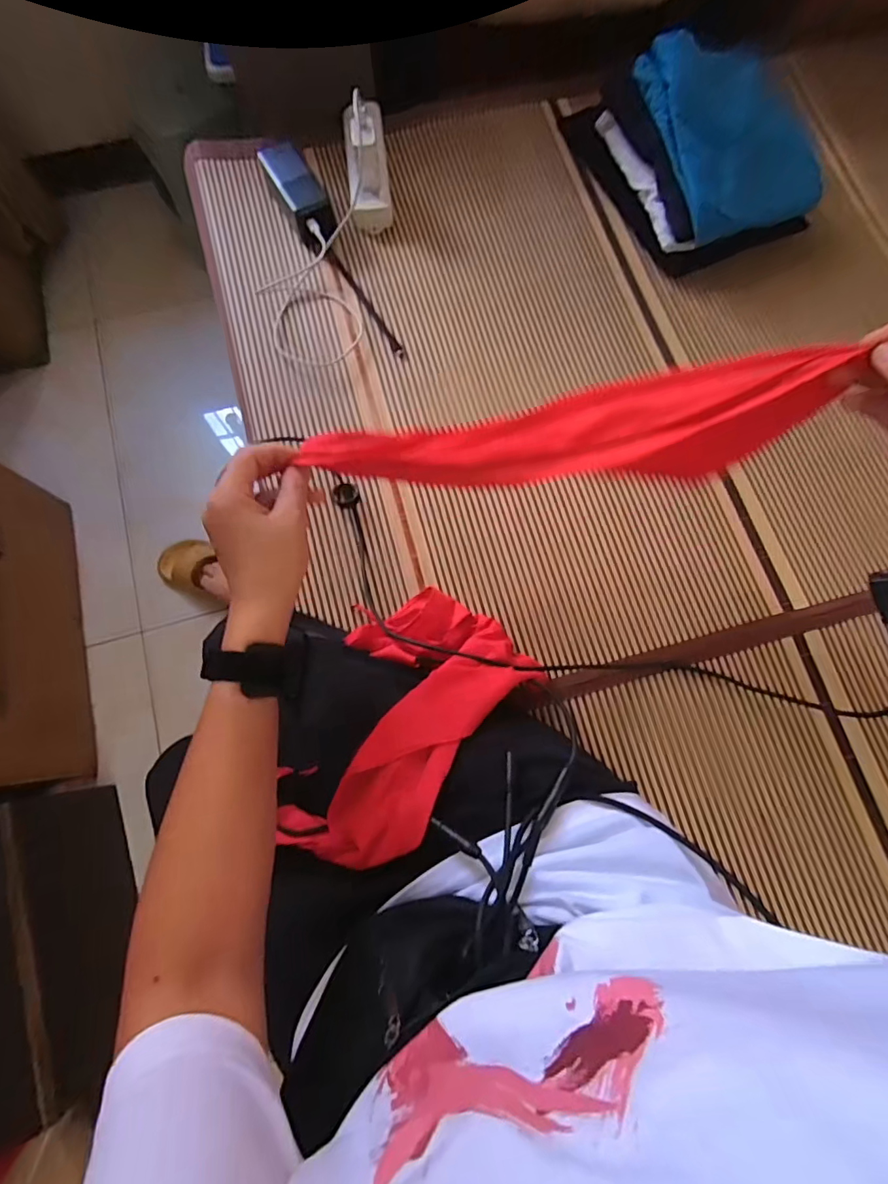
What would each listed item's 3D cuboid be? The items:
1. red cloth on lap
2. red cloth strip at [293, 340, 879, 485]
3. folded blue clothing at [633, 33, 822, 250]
[{"bbox_3d":[-0.048,0.119,0.488,0.165,0.145,0.272,41,79,9],"label":"red cloth on lap"},{"bbox_3d":[0.095,-0.131,0.402,0.392,0.068,0.080,-6,76,7],"label":"red cloth strip"},{"bbox_3d":[0.384,-0.606,0.657,0.205,0.035,0.238,-24,104,-3],"label":"folded blue clothing"}]

